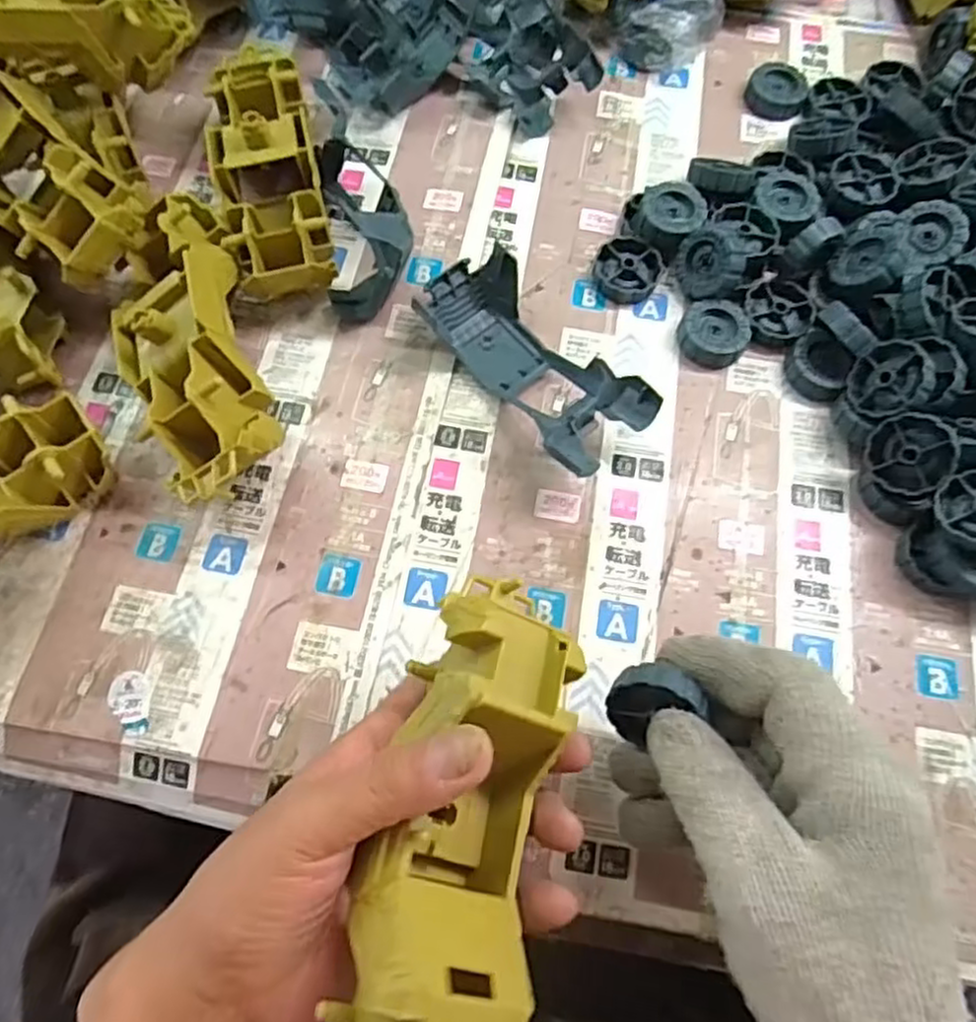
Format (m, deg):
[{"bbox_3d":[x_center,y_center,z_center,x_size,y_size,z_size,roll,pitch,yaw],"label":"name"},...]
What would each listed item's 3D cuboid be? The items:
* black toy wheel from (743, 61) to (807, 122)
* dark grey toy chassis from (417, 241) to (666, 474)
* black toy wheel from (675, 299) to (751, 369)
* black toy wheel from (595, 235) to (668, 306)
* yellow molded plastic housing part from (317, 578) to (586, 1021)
[{"bbox_3d":[0.189,-0.275,0.474,0.037,0.013,0.037,0,69,0],"label":"black toy wheel"},{"bbox_3d":[0.023,-0.078,0.389,0.057,0.036,0.137,-38,72,-13],"label":"dark grey toy chassis"},{"bbox_3d":[0.127,-0.100,0.405,0.038,0.014,0.036,0,68,1],"label":"black toy wheel"},{"bbox_3d":[0.082,-0.139,0.420,0.039,0.016,0.037,0,68,1],"label":"black toy wheel"},{"bbox_3d":[-0.008,0.104,0.251,0.060,0.060,0.171,10,60,5],"label":"yellow molded plastic housing part"}]

